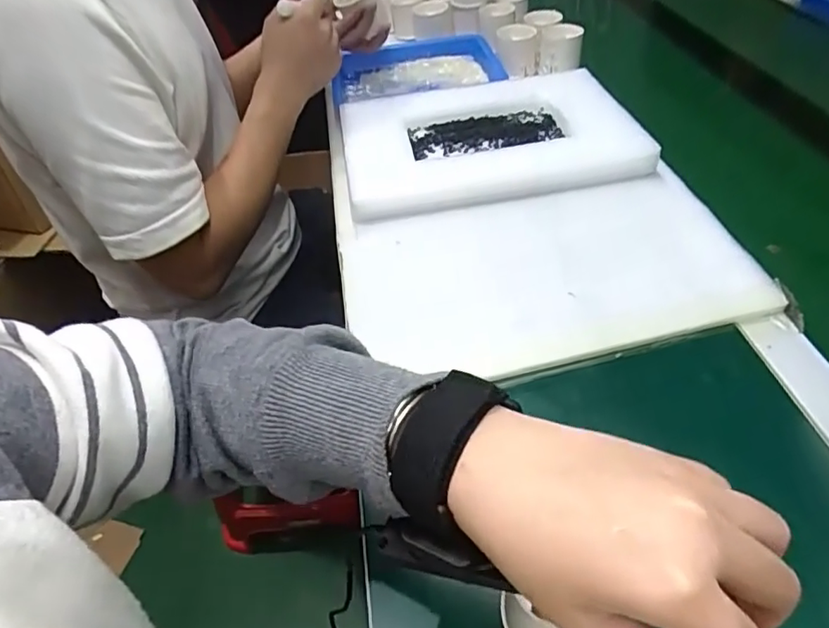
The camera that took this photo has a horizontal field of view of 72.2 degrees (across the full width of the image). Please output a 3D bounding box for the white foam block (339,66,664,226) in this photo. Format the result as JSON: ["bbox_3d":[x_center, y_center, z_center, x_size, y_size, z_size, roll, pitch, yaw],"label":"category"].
[{"bbox_3d":[0.074,-0.194,0.615,0.300,0.031,0.202,-9,49,-1],"label":"white foam block"}]

